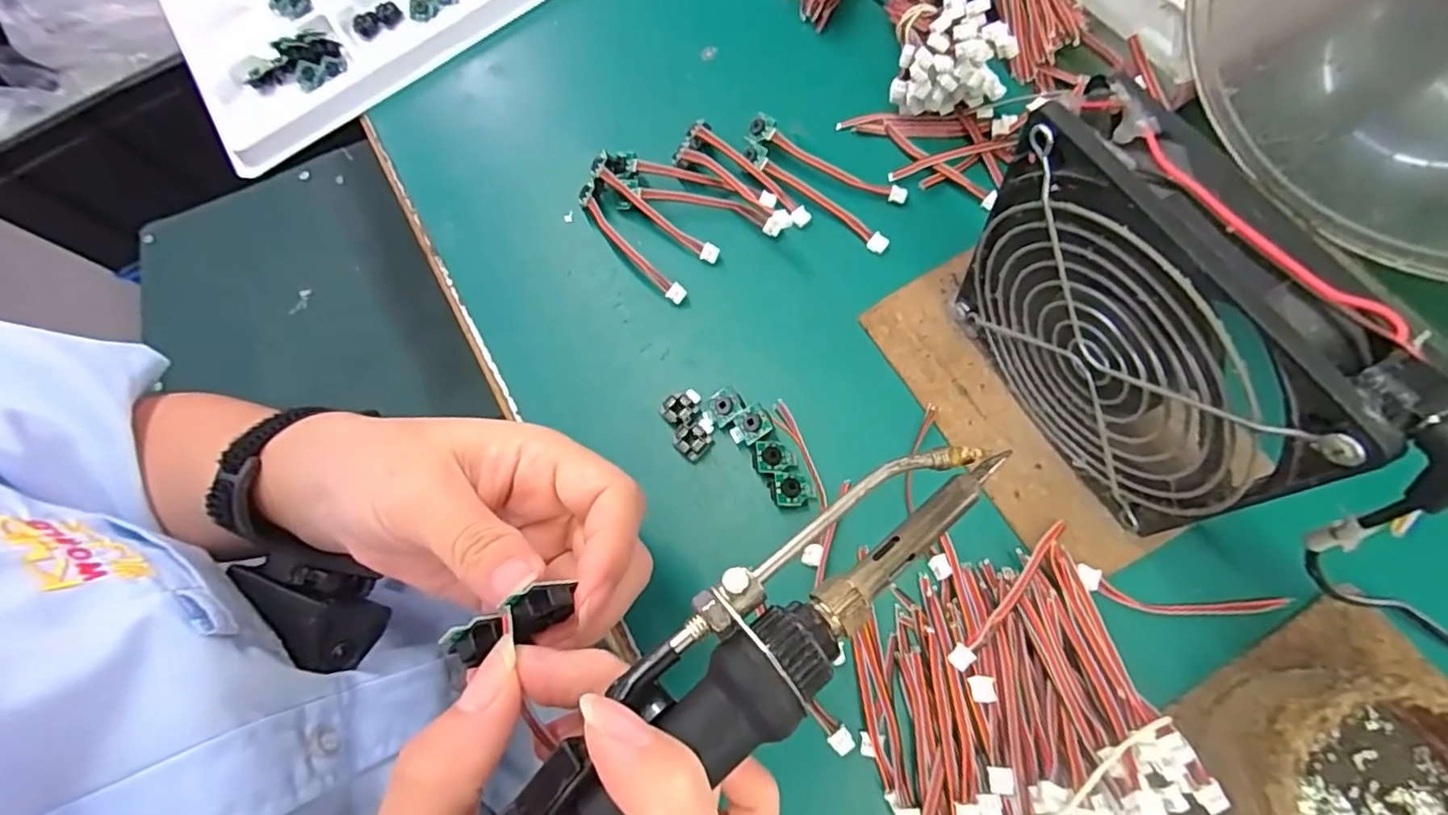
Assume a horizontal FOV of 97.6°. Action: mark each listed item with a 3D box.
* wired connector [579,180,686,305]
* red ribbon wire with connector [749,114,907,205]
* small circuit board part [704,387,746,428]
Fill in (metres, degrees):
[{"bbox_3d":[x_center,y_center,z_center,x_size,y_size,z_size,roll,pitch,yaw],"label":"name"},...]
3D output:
[{"bbox_3d":[-0.048,-0.082,0.318,0.011,0.014,0.082,-36,69,-12],"label":"wired connector"},{"bbox_3d":[0.051,-0.124,0.317,0.085,0.011,0.013,31,71,16],"label":"red ribbon wire with connector"},{"bbox_3d":[0.001,0.000,0.281,0.015,0.008,0.013,-31,68,-10],"label":"small circuit board part"}]

